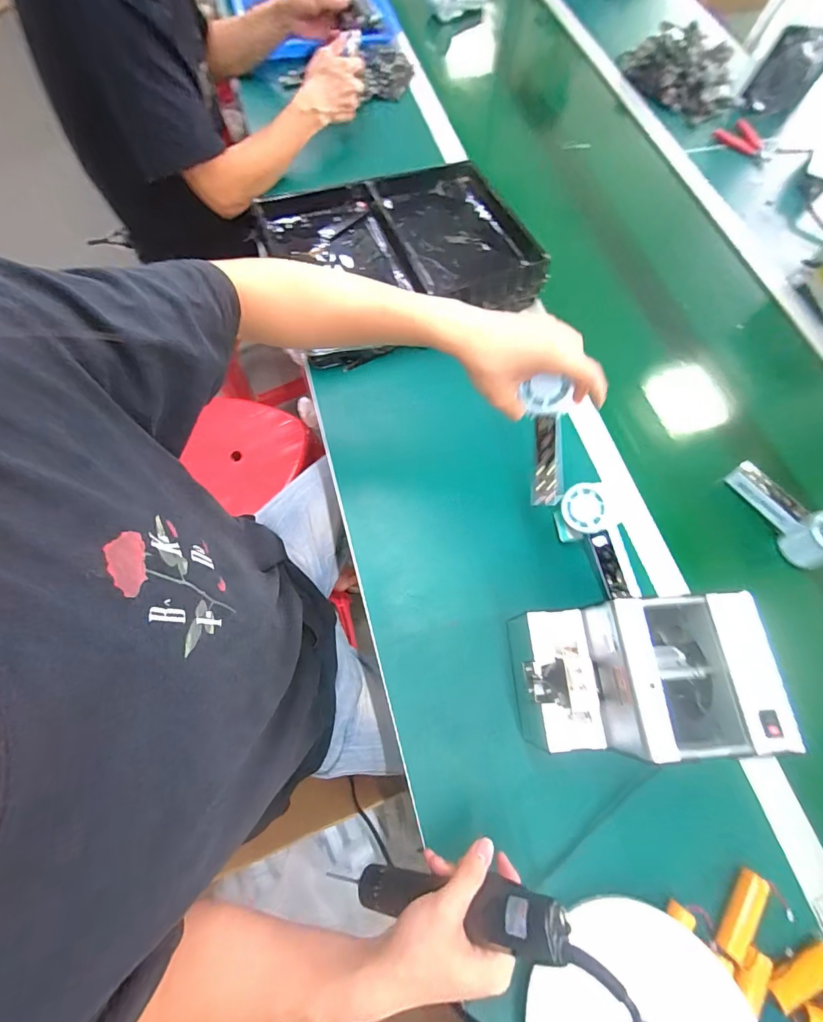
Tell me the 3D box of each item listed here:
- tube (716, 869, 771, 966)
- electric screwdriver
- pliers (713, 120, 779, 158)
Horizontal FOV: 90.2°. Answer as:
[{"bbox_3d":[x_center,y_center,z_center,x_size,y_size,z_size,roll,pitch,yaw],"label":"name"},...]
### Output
[{"bbox_3d":[0.310,0.376,0.379,0.020,0.021,0.072,40,72,11],"label":"tube"},{"bbox_3d":[0.024,0.336,0.356,0.219,0.031,0.034,-23,63,36],"label":"electric screwdriver"},{"bbox_3d":[0.706,-0.786,0.863,0.125,0.025,0.079,30,70,8],"label":"pliers"}]

